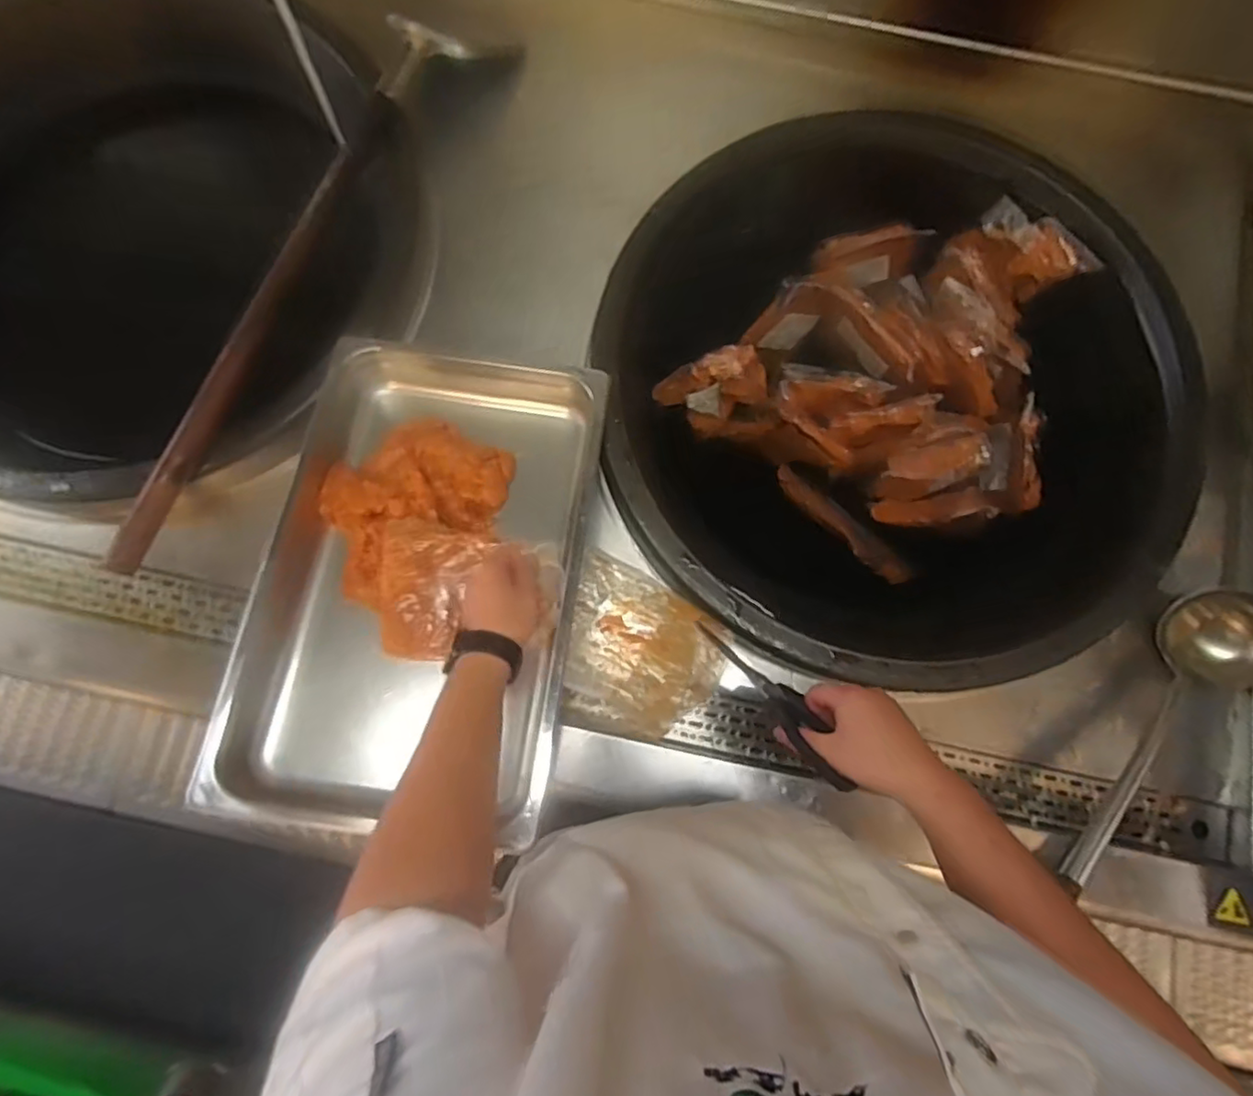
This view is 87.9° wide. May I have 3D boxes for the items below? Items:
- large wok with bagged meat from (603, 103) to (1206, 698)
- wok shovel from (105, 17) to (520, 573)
[{"bbox_3d":[0.324,-0.205,0.881,0.724,0.188,0.750,0,77,-2],"label":"large wok with bagged meat"},{"bbox_3d":[-0.402,-0.353,0.799,0.087,0.081,0.827,26,77,4],"label":"wok shovel"}]

